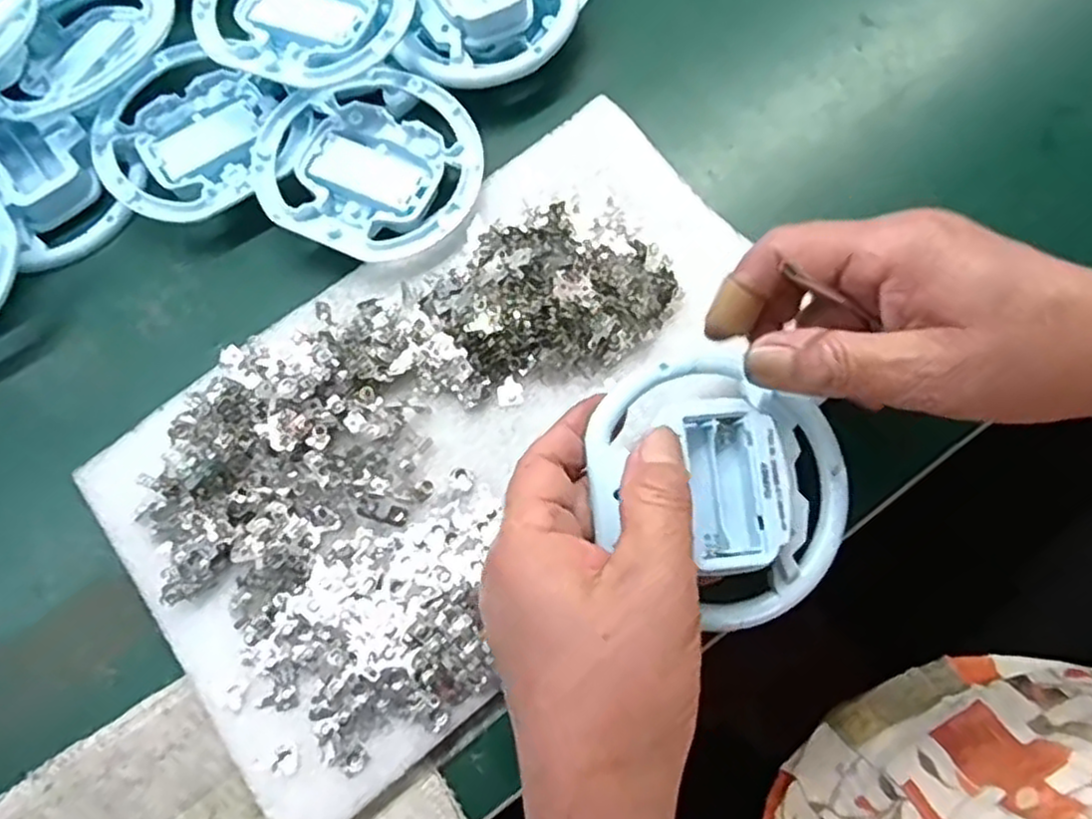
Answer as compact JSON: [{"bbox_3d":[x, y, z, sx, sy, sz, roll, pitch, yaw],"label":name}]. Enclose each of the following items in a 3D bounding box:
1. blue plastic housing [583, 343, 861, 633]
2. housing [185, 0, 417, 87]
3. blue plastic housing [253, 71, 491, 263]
[{"bbox_3d":[0.067,0.024,0.282,0.101,0.028,0.090,37,75,11],"label":"blue plastic housing"},{"bbox_3d":[-0.116,-0.200,0.370,0.103,0.018,0.095,19,73,7],"label":"housing"},{"bbox_3d":[-0.084,-0.121,0.364,0.105,0.012,0.099,0,72,0],"label":"blue plastic housing"}]

